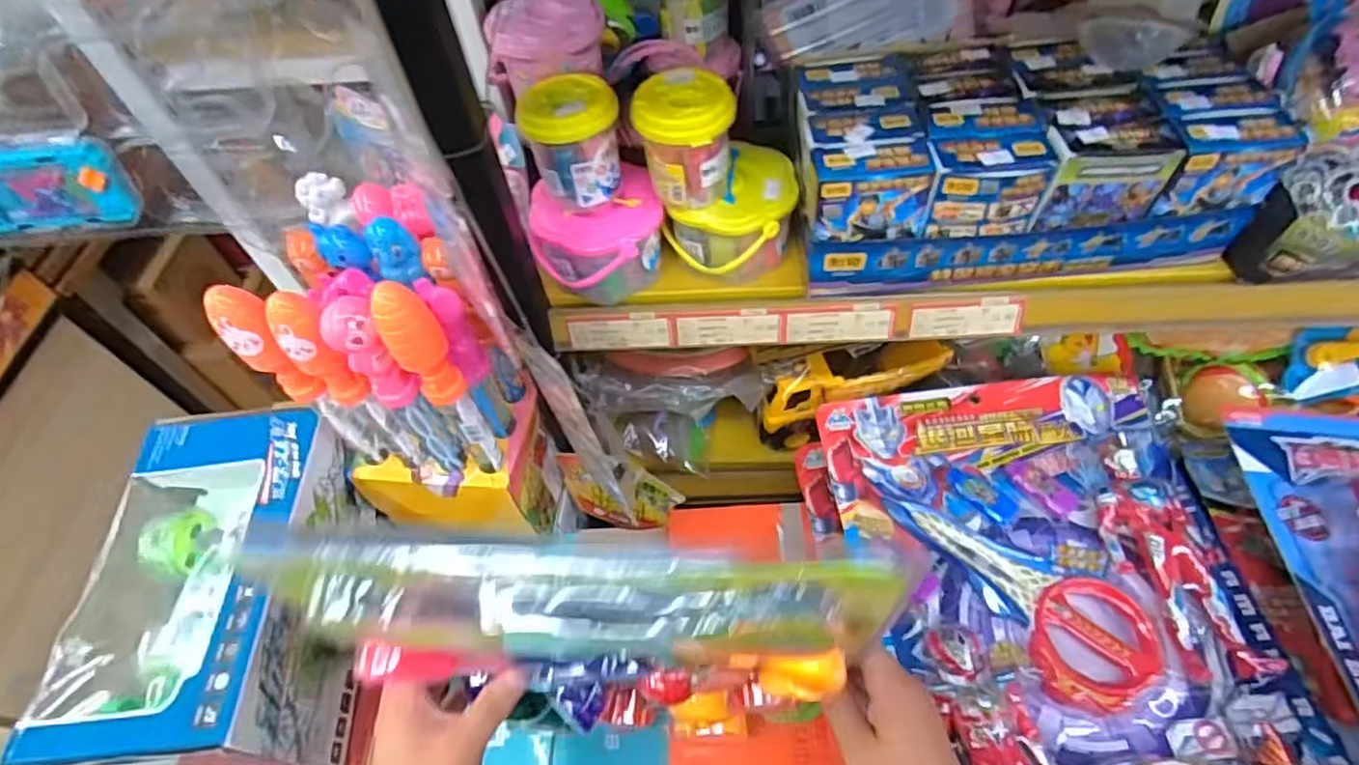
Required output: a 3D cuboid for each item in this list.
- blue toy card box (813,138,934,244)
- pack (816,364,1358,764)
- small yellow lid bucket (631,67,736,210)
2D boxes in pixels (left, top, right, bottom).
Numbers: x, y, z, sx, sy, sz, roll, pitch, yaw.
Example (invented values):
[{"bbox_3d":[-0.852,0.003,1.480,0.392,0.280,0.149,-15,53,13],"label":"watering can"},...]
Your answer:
[{"bbox_3d":[0.137,-0.138,0.488,0.078,0.060,0.036,-3,54,1],"label":"blue toy card box"},{"bbox_3d":[0.340,0.194,0.588,0.359,0.045,0.476,-2,54,2],"label":"pack"},{"bbox_3d":[0.004,-0.175,0.493,0.067,0.081,0.067,-1,54,2],"label":"small yellow lid bucket"}]

